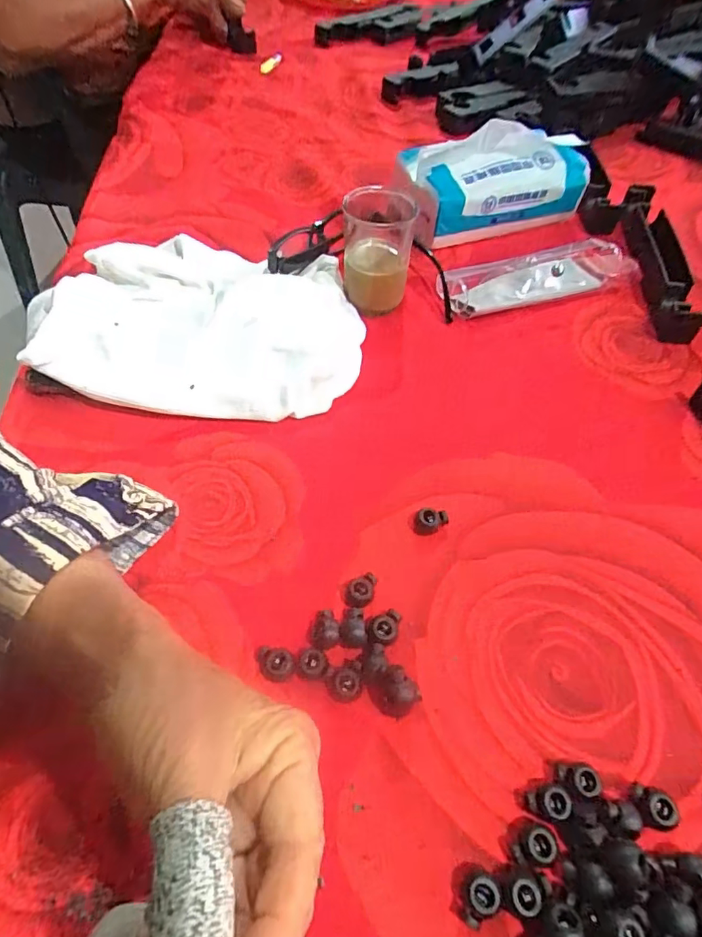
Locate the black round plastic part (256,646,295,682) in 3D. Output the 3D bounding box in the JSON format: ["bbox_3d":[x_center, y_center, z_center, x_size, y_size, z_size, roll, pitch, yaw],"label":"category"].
[{"bbox_3d":[-0.038,0.098,0.252,0.021,0.008,0.015,11,56,6],"label":"black round plastic part"}]

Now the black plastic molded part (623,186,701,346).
[{"bbox_3d":[0.269,-0.181,0.437,0.032,0.032,0.183,5,55,2],"label":"black plastic molded part"}]

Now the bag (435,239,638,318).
[{"bbox_3d":[0.159,-0.164,0.424,0.166,0.026,0.051,-14,57,-11],"label":"bag"}]

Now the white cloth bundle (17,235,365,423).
[{"bbox_3d":[-0.120,-0.114,0.376,0.257,0.038,0.174,10,56,6],"label":"white cloth bundle"}]

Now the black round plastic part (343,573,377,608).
[{"bbox_3d":[0.005,0.066,0.273,0.015,0.009,0.020,13,56,8],"label":"black round plastic part"}]

